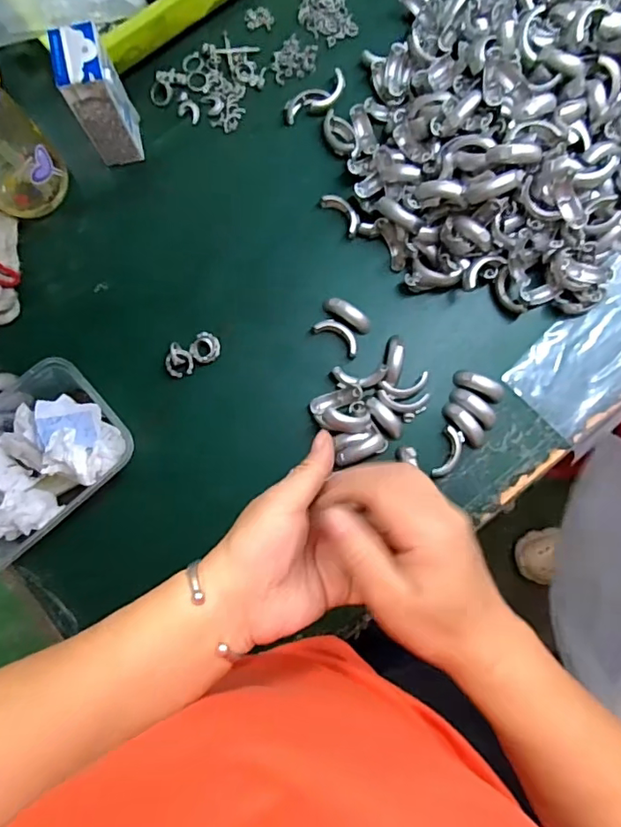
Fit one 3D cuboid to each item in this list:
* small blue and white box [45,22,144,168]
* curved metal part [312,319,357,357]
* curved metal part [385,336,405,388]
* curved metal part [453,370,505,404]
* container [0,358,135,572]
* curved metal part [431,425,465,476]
[{"bbox_3d":[-0.186,-0.276,0.478,0.044,0.120,0.055,-7,85,0],"label":"small blue and white box"},{"bbox_3d":[0.027,-0.075,0.507,0.047,0.014,0.022,34,86,3],"label":"curved metal part"},{"bbox_3d":[0.081,-0.049,0.508,0.017,0.015,0.048,7,85,1],"label":"curved metal part"},{"bbox_3d":[0.161,-0.028,0.501,0.049,0.015,0.021,23,85,2],"label":"curved metal part"},{"bbox_3d":[-0.244,0.042,0.465,0.174,0.057,0.126,-41,86,-3],"label":"container"},{"bbox_3d":[0.132,0.037,0.500,0.020,0.014,0.048,17,85,2],"label":"curved metal part"}]

